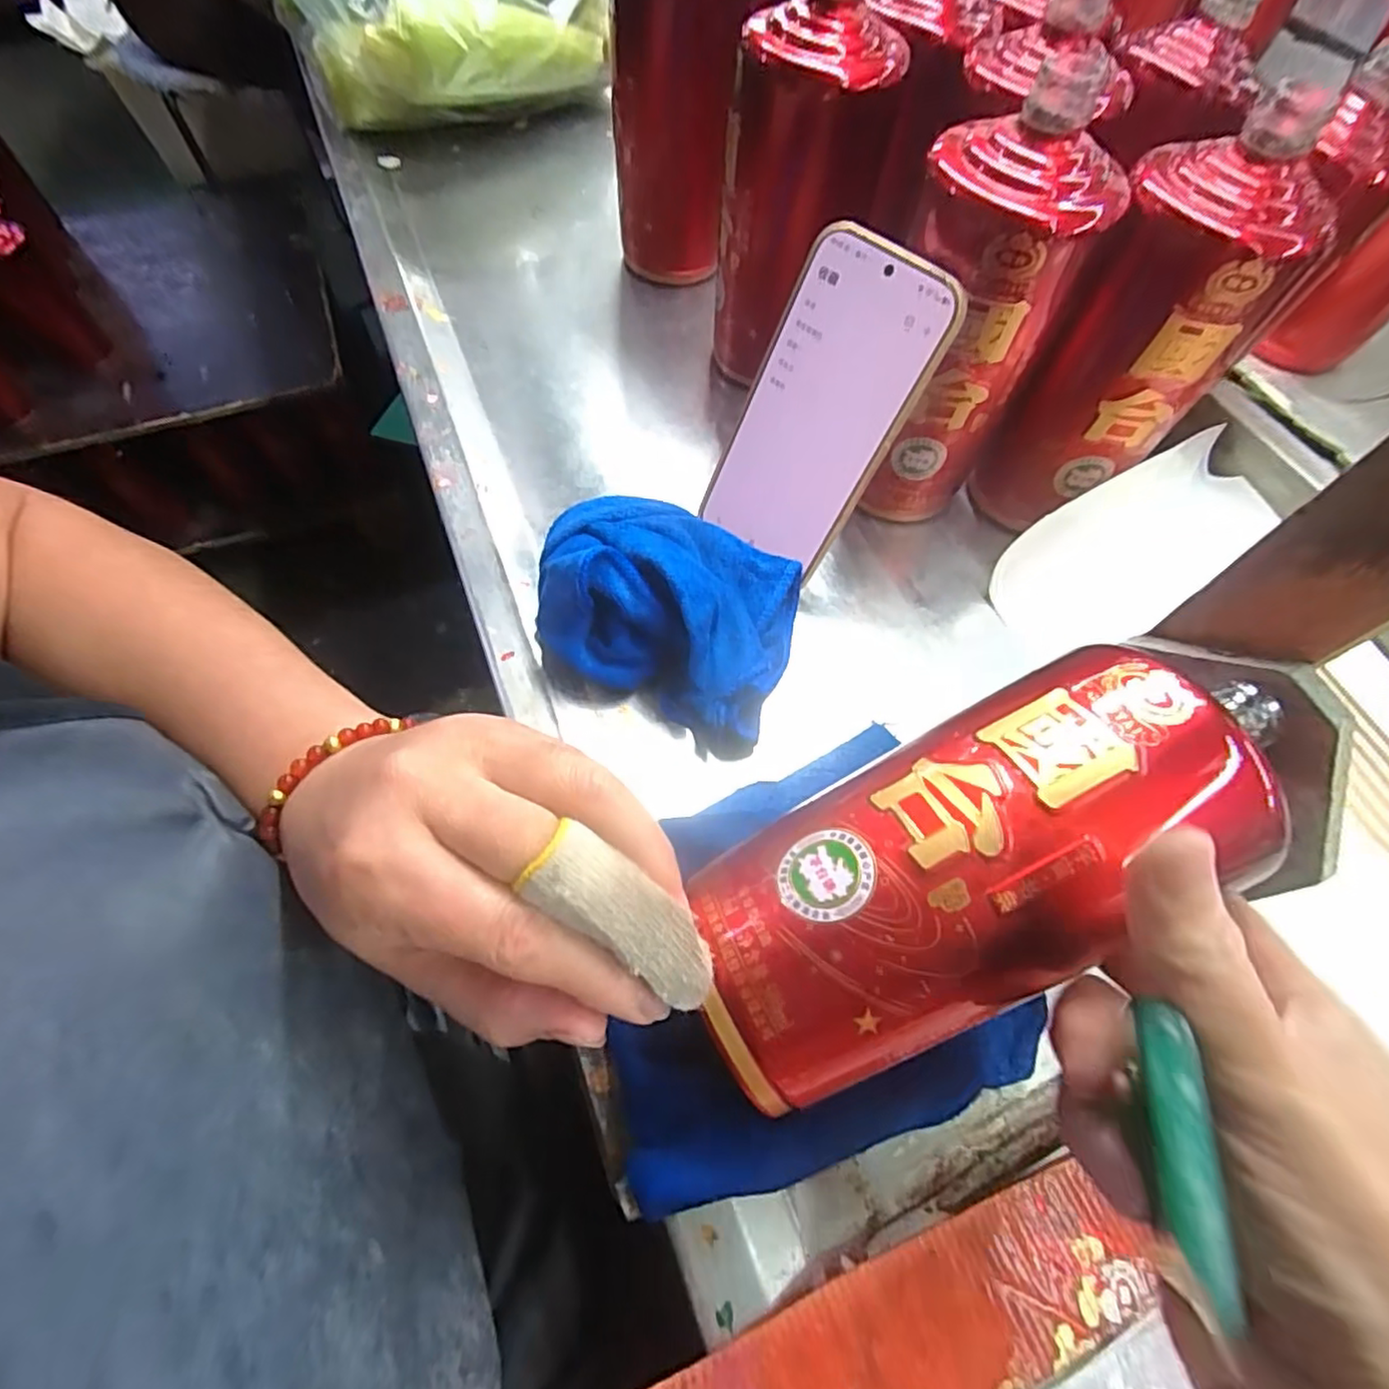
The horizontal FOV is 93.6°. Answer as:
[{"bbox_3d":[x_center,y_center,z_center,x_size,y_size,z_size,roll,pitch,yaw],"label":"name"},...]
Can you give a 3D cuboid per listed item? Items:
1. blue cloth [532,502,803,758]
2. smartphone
[{"bbox_3d":[-0.014,-0.047,0.322,0.129,0.058,0.104,20,62,8],"label":"blue cloth"},{"bbox_3d":[0.060,-0.134,0.315,0.074,0.143,0.010,40,39,14],"label":"smartphone"}]

